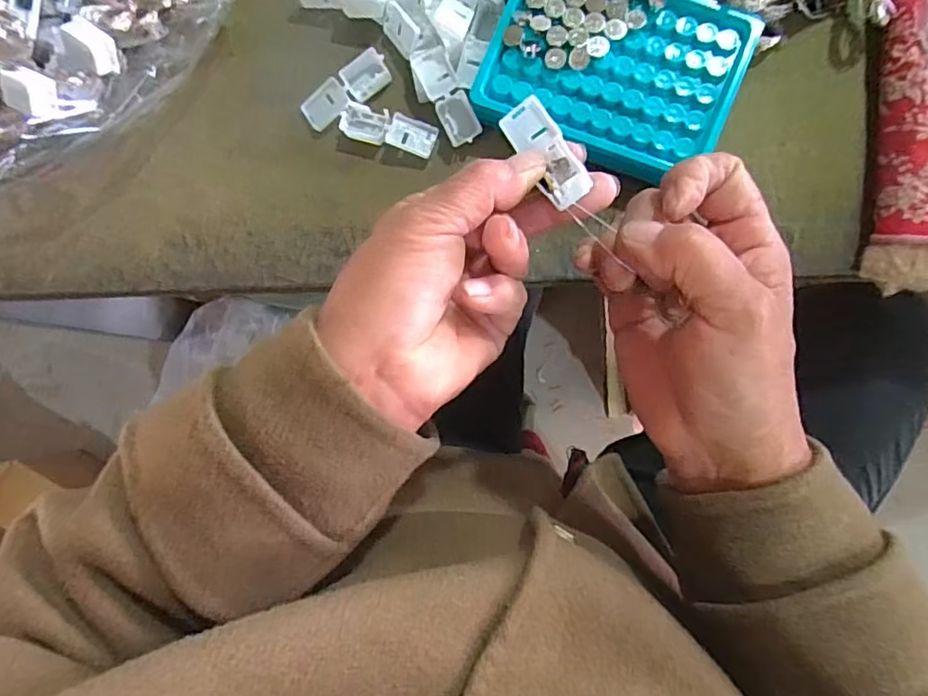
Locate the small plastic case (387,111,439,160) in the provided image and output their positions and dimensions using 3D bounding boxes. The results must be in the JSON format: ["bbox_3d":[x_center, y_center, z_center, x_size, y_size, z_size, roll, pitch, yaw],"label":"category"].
[{"bbox_3d":[-0.030,-0.122,0.324,0.027,0.004,0.020,19,83,-8],"label":"small plastic case"}]

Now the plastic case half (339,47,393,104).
[{"bbox_3d":[-0.056,-0.157,0.326,0.026,0.011,0.018,-36,84,2],"label":"plastic case half"}]

